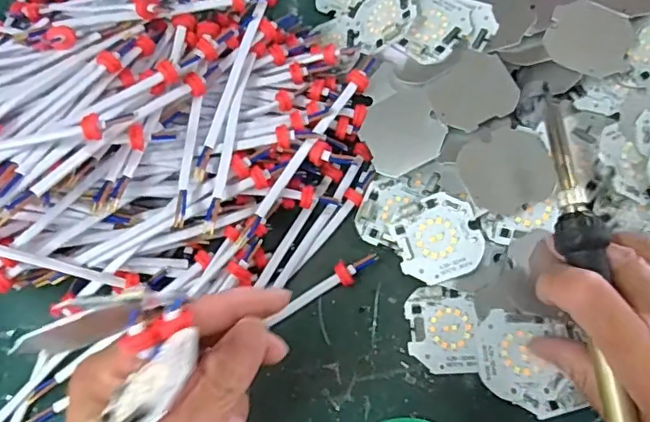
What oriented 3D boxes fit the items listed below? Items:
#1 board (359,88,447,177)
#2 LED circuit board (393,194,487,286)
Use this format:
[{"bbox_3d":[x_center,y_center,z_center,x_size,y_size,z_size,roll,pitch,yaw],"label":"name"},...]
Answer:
[{"bbox_3d":[0.045,-0.047,0.338,0.045,0.004,0.044,-28,77,10],"label":"board"},{"bbox_3d":[0.063,0.016,0.319,0.045,0.004,0.046,-17,76,12],"label":"LED circuit board"}]

